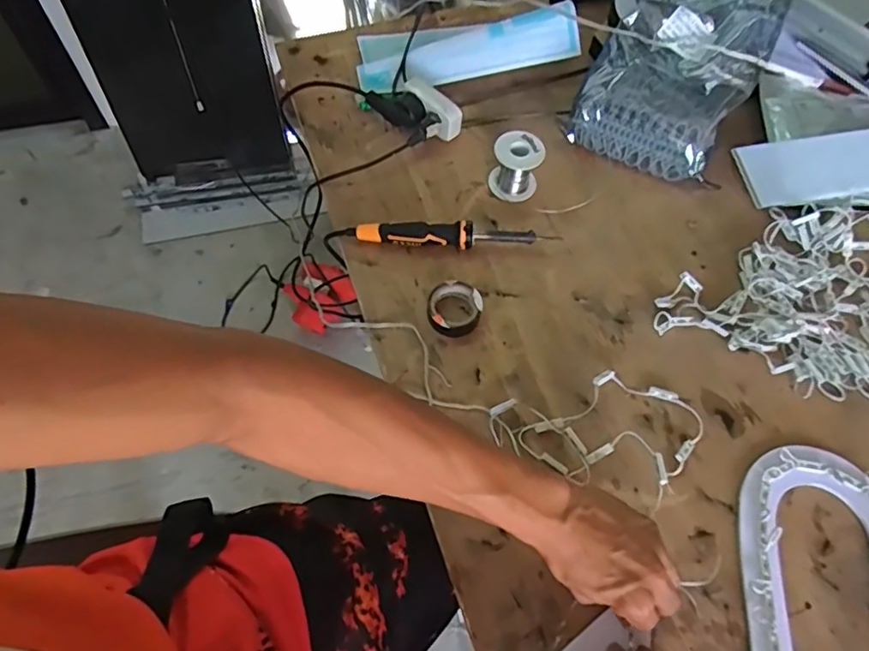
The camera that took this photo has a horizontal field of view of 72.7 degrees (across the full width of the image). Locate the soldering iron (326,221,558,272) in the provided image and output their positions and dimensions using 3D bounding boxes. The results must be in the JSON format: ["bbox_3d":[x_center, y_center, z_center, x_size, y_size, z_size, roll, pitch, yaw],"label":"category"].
[{"bbox_3d":[0.004,-0.092,0.621,0.236,0.030,0.025,0,62,0],"label":"soldering iron"}]

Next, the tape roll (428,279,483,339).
[{"bbox_3d":[0.021,-0.017,0.586,0.054,0.021,0.056,0,62,0],"label":"tape roll"}]

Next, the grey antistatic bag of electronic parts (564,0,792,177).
[{"bbox_3d":[0.292,-0.331,0.682,0.174,0.159,0.285,24,64,12],"label":"grey antistatic bag of electronic parts"}]

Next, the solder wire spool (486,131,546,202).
[{"bbox_3d":[0.090,-0.178,0.656,0.054,0.057,0.050,11,62,5],"label":"solder wire spool"}]

